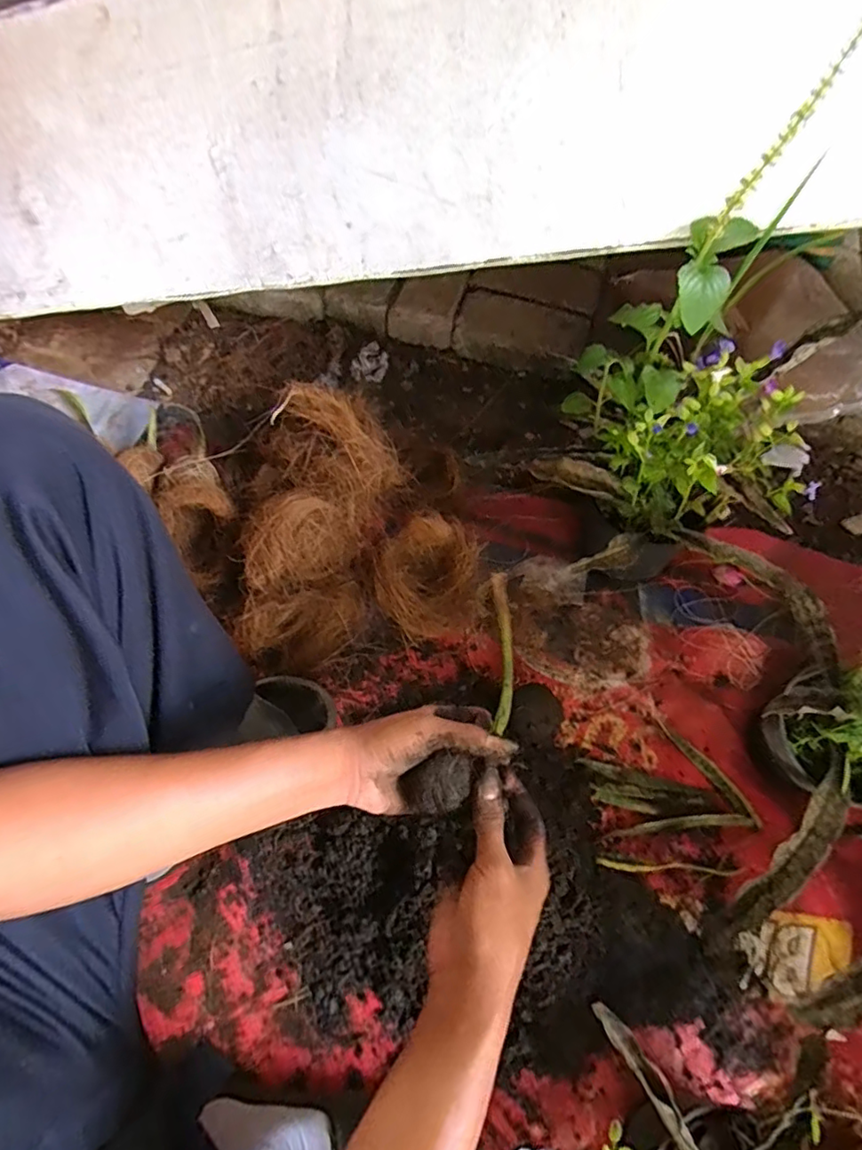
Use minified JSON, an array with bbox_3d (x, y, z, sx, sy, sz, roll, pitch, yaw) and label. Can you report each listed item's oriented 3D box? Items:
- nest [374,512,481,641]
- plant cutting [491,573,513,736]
[{"bbox_3d":[0.000,0.001,0.680,0.126,0.069,0.152,9,63,2],"label":"nest"},{"bbox_3d":[0.054,0.053,0.428,0.013,0.010,0.129,3,60,0],"label":"plant cutting"}]

